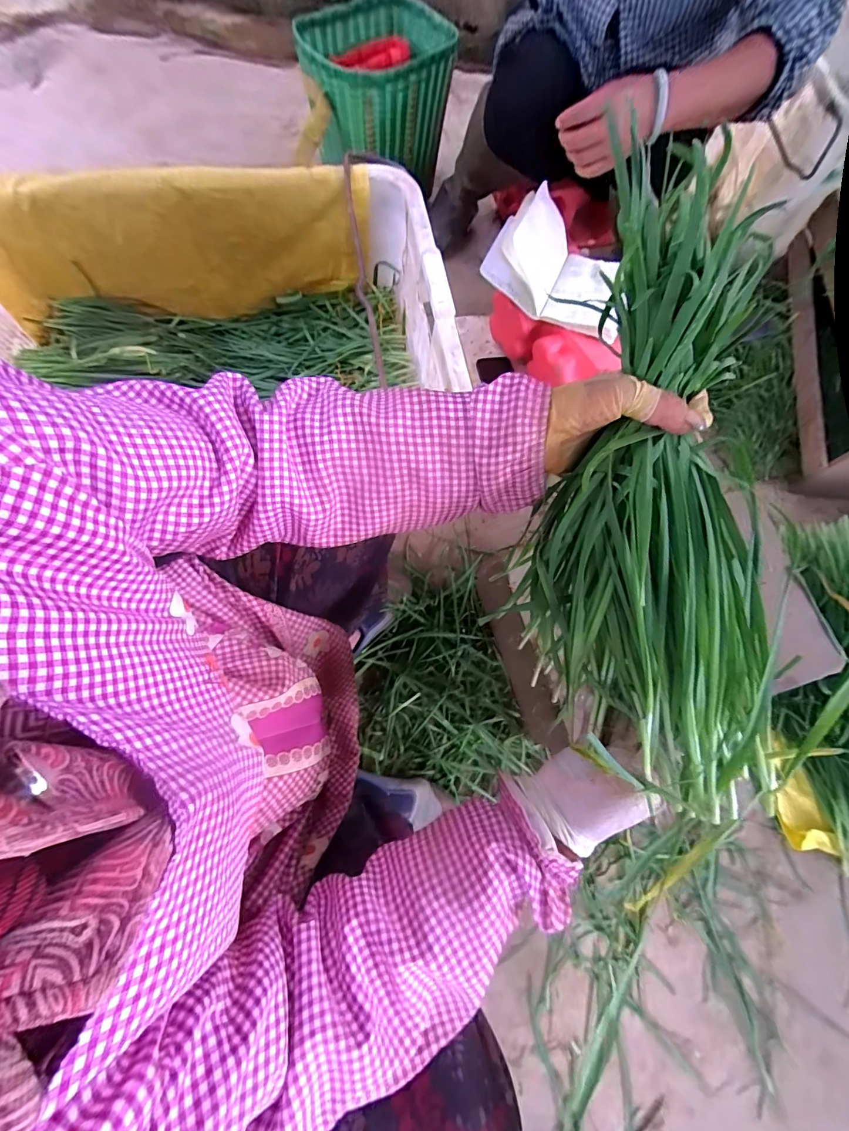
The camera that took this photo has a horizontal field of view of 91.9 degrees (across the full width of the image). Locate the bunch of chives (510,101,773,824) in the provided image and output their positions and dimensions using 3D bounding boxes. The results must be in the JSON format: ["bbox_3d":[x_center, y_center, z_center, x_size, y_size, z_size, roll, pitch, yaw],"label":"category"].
[{"bbox_3d":[0.155,-0.051,0.298,0.121,0.152,0.383,-1,99,-2],"label":"bunch of chives"}]

